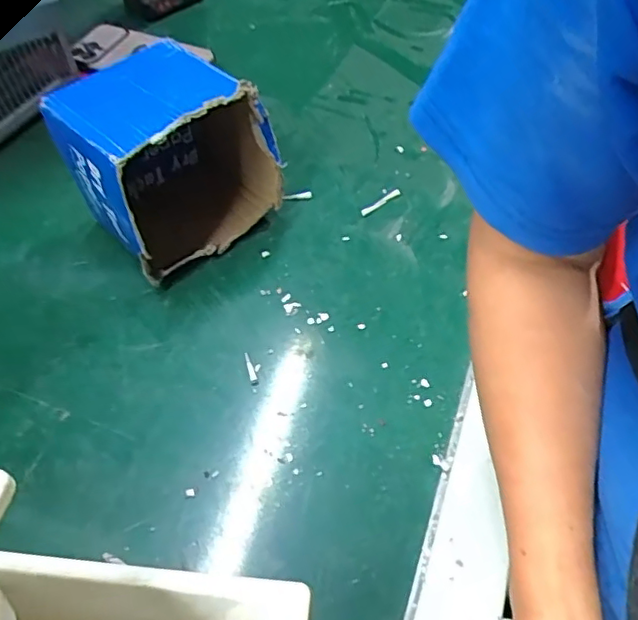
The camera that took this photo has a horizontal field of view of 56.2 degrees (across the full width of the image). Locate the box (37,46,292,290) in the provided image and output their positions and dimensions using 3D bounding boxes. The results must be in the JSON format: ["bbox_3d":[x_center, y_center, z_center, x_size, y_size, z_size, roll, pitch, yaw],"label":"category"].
[{"bbox_3d":[-0.124,-0.127,0.507,0.147,0.159,0.123,-36,61,-21],"label":"box"}]

